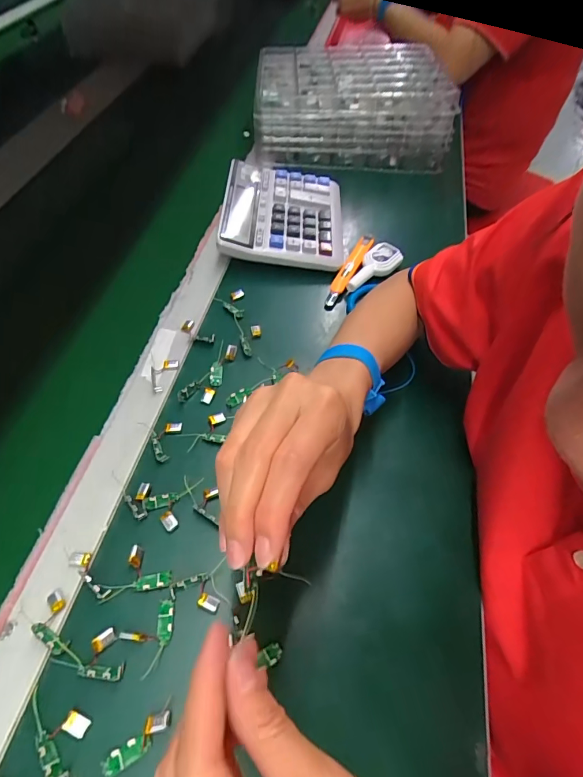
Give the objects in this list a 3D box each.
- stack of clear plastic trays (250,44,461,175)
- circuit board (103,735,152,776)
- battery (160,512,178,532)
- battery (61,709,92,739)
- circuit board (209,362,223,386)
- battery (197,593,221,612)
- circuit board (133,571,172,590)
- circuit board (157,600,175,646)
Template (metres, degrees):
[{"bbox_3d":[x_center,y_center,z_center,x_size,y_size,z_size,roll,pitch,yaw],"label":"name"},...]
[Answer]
[{"bbox_3d":[0.094,-0.472,0.713,0.296,0.111,0.223,1,54,-3],"label":"stack of clear plastic trays"},{"bbox_3d":[-0.102,0.228,0.268,0.030,0.005,0.012,-24,59,-20],"label":"circuit board"},{"bbox_3d":[-0.100,0.108,0.351,0.011,0.004,0.016,-30,61,-23],"label":"battery"},{"bbox_3d":[-0.136,0.213,0.273,0.015,0.004,0.011,19,55,10],"label":"battery"},{"bbox_3d":[-0.077,-0.016,0.443,0.013,0.004,0.028,0,54,-4],"label":"circuit board"},{"bbox_3d":[-0.061,0.158,0.317,0.015,0.004,0.009,18,55,10],"label":"battery"},{"bbox_3d":[-0.105,0.144,0.325,0.027,0.004,0.012,-5,54,-8],"label":"circuit board"},{"bbox_3d":[-0.091,0.167,0.310,0.011,0.004,0.028,-1,54,-4],"label":"circuit board"}]

